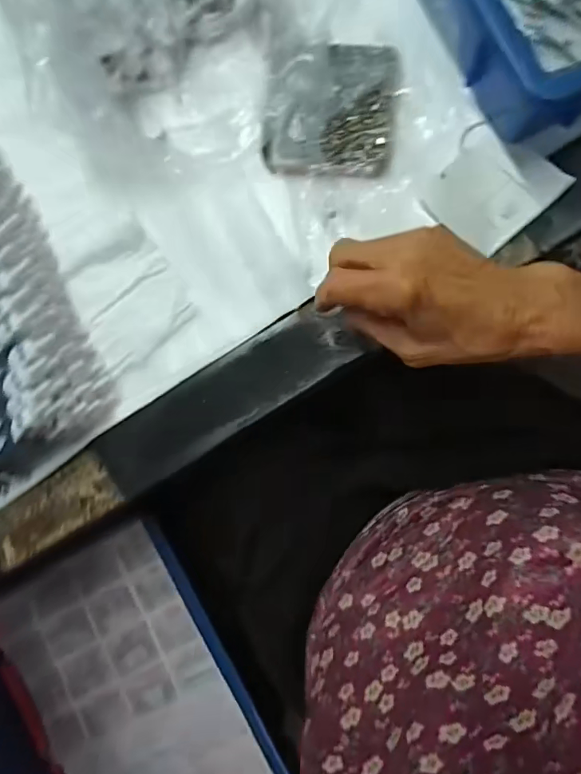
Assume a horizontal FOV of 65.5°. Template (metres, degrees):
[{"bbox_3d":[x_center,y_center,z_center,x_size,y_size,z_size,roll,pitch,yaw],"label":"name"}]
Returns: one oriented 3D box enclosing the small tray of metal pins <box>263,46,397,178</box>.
[{"bbox_3d":[0.029,-0.201,0.327,0.101,0.042,0.084,-2,86,6],"label":"small tray of metal pins"}]

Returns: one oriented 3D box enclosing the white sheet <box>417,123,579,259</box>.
[{"bbox_3d":[0.146,-0.144,0.329,0.077,0.006,0.078,40,91,7],"label":"white sheet"}]

